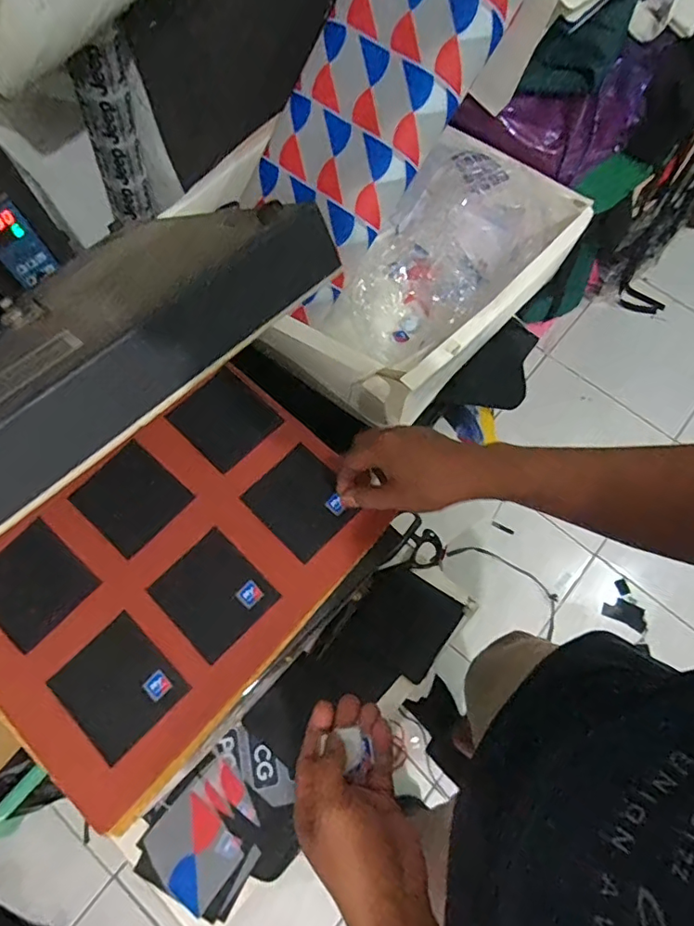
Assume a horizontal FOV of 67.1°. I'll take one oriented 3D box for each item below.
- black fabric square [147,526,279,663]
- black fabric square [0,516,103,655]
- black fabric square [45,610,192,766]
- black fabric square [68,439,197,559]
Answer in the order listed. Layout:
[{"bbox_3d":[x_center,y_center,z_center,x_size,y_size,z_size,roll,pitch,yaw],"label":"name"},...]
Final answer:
[{"bbox_3d":[-0.130,0.126,0.509,0.097,0.005,0.088,43,75,12],"label":"black fabric square"},{"bbox_3d":[-0.304,0.117,0.506,0.092,0.005,0.088,40,71,7],"label":"black fabric square"},{"bbox_3d":[-0.208,0.203,0.476,0.096,0.004,0.088,42,70,13],"label":"black fabric square"},{"bbox_3d":[-0.220,0.036,0.537,0.088,0.007,0.088,44,76,2],"label":"black fabric square"}]

